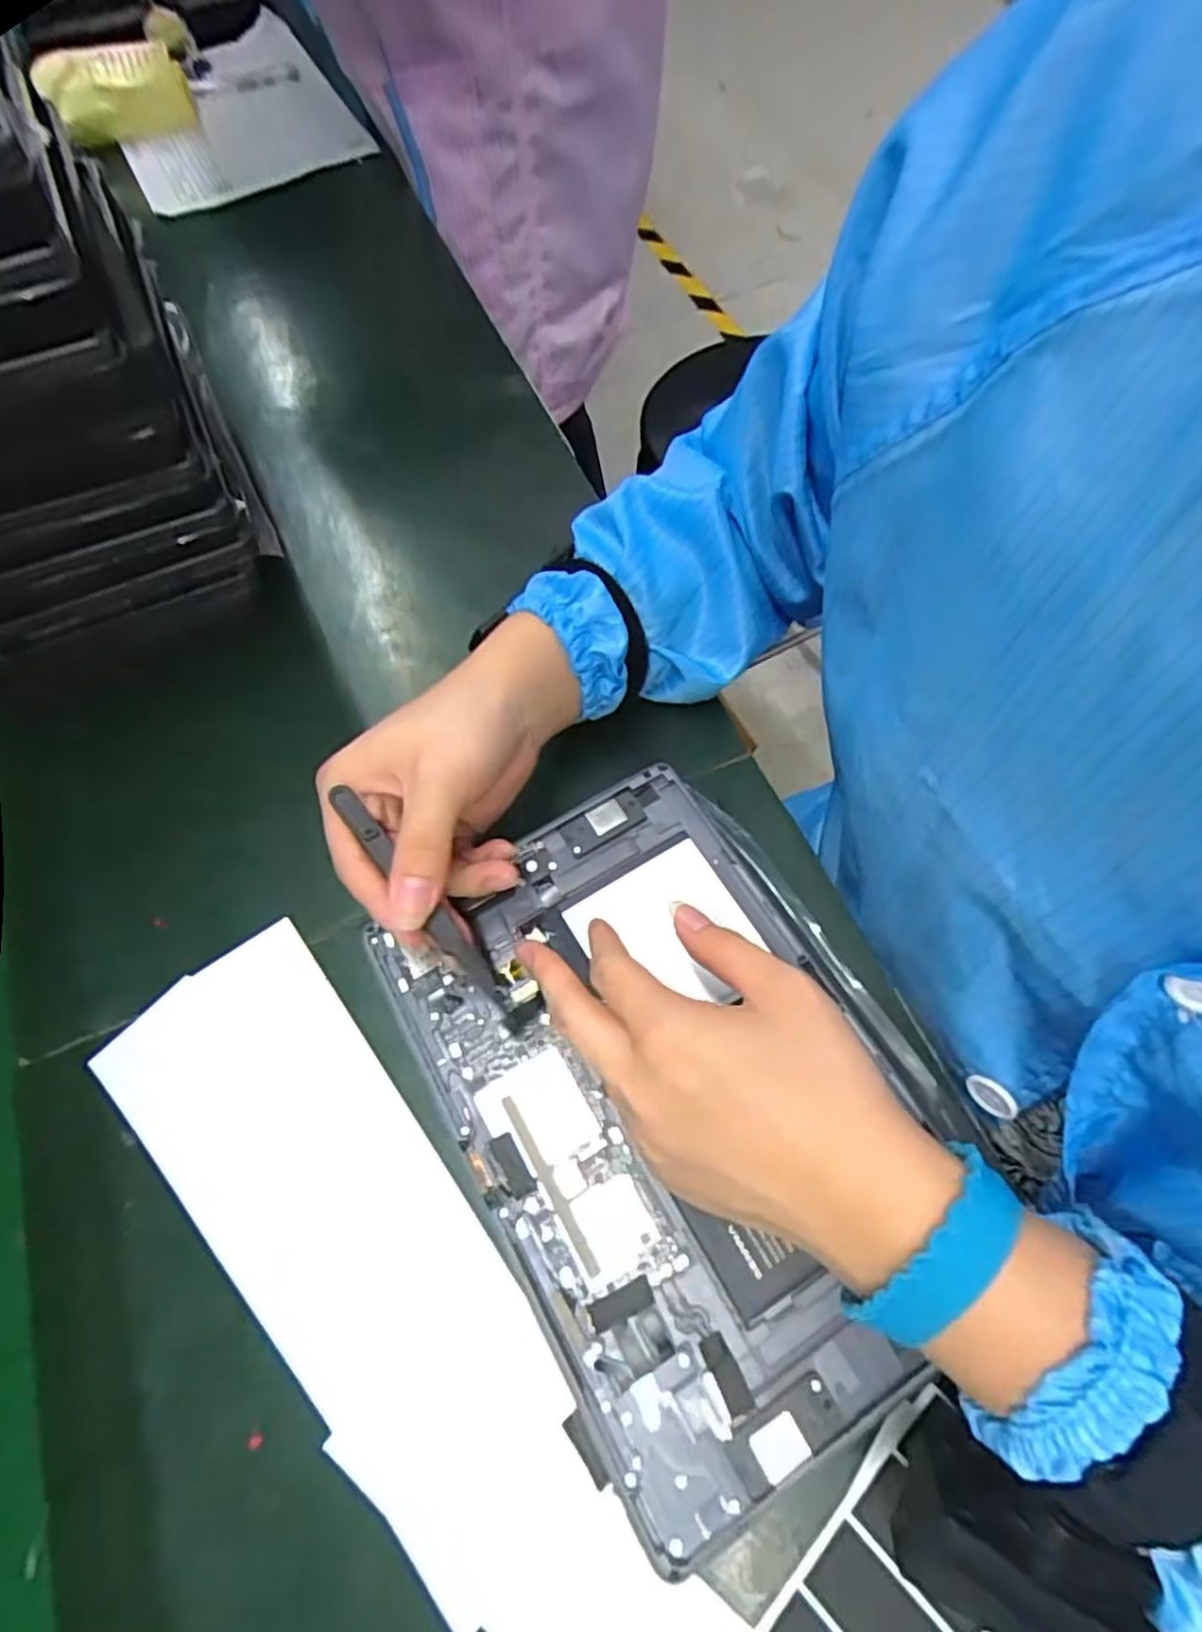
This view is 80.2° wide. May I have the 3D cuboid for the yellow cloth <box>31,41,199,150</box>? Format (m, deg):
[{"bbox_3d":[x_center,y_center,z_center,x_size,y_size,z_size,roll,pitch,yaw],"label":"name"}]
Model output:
[{"bbox_3d":[-0.420,-0.628,0.620,0.112,0.063,0.030,-25,67,-6],"label":"yellow cloth"}]

